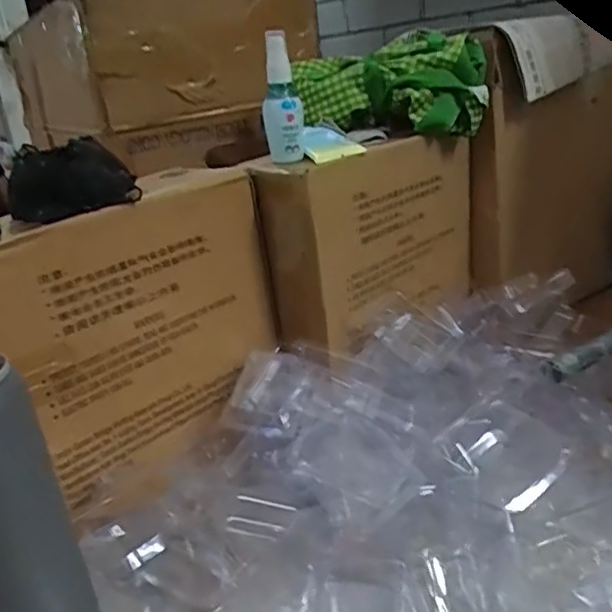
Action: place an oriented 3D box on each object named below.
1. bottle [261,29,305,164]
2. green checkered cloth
[{"bbox_3d":[-0.024,-0.199,0.601,0.038,0.118,0.032,-7,22,0],"label":"bottle"},{"bbox_3d":[0.095,-0.243,0.699,0.203,0.094,0.079,0,23,18],"label":"green checkered cloth"}]

